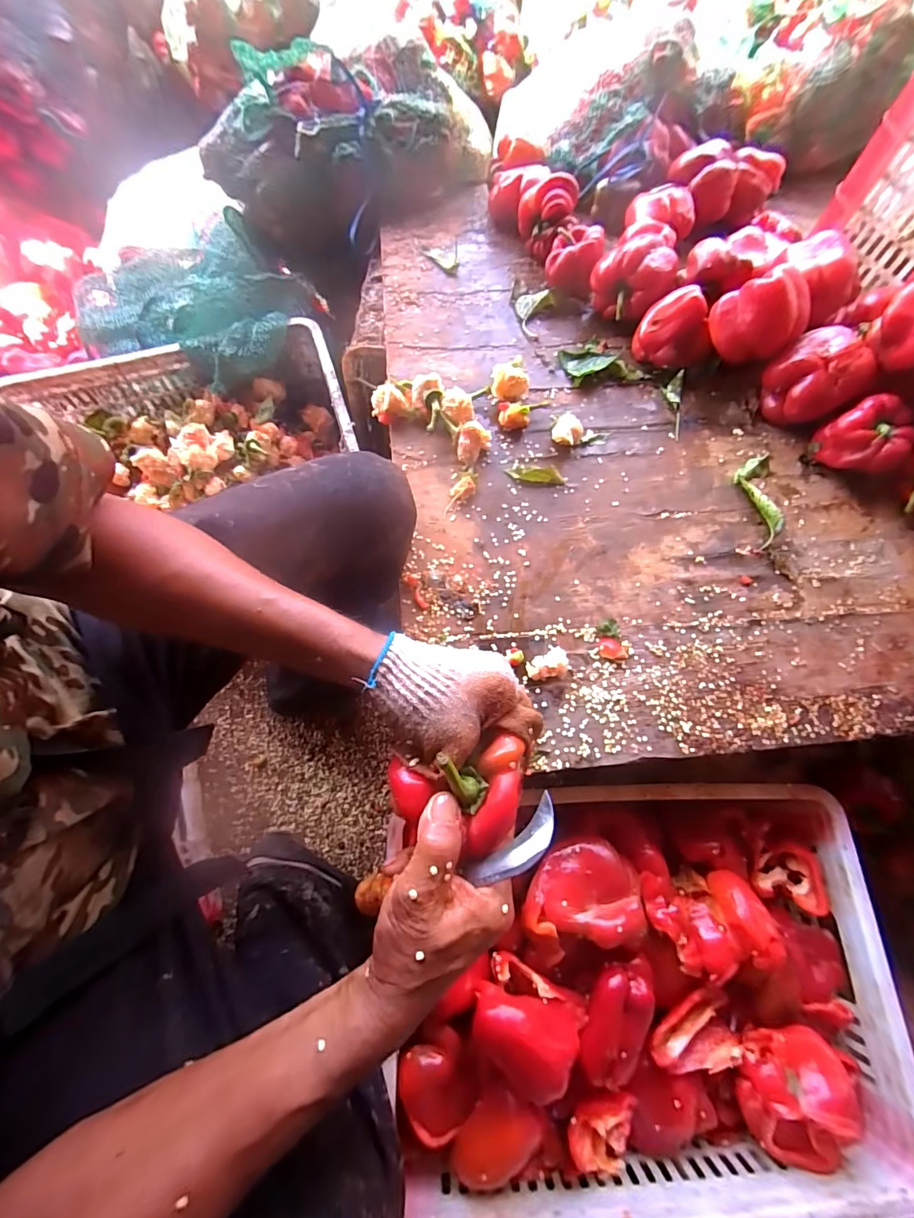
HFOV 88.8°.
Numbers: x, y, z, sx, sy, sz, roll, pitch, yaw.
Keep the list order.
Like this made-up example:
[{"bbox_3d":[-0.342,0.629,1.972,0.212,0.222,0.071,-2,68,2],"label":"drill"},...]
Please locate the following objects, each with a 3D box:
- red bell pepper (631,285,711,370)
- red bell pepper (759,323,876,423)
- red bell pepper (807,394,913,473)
[{"bbox_3d":[0.292,-0.375,0.635,0.081,0.077,0.088,-12,70,-6],"label":"red bell pepper"},{"bbox_3d":[0.449,-0.290,0.596,0.084,0.098,0.087,1,69,-2],"label":"red bell pepper"},{"bbox_3d":[0.502,-0.205,0.579,0.080,0.075,0.089,-28,73,-12],"label":"red bell pepper"}]

